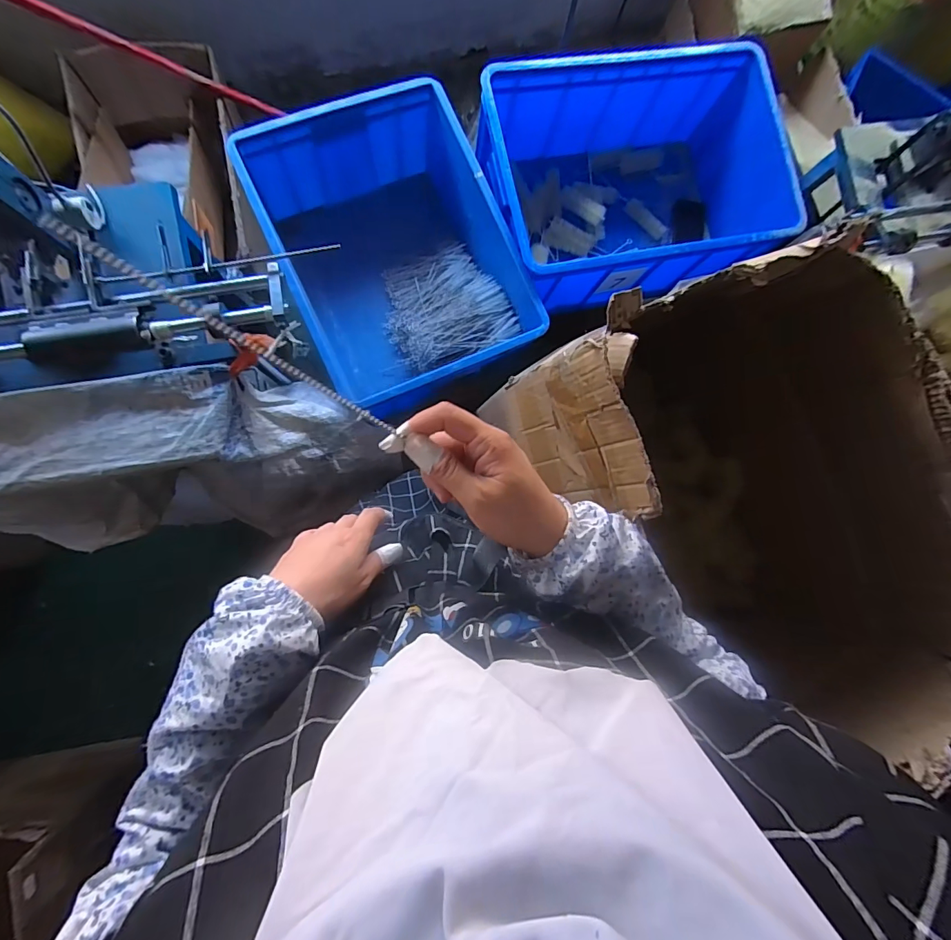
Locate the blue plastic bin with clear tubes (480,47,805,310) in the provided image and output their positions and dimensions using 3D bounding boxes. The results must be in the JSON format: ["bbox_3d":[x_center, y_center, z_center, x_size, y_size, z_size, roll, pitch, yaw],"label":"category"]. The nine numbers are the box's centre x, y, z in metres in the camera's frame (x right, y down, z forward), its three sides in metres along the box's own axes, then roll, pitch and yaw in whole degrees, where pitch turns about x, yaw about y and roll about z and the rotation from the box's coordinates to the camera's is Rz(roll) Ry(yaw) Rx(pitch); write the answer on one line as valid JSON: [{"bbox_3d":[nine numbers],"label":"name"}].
[{"bbox_3d":[0.303,-0.603,0.948,0.560,0.249,0.423,-10,88,-9],"label":"blue plastic bin with clear tubes"}]

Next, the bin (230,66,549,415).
[{"bbox_3d":[-0.166,-0.408,0.933,0.402,0.274,0.541,-24,90,-9],"label":"bin"}]

